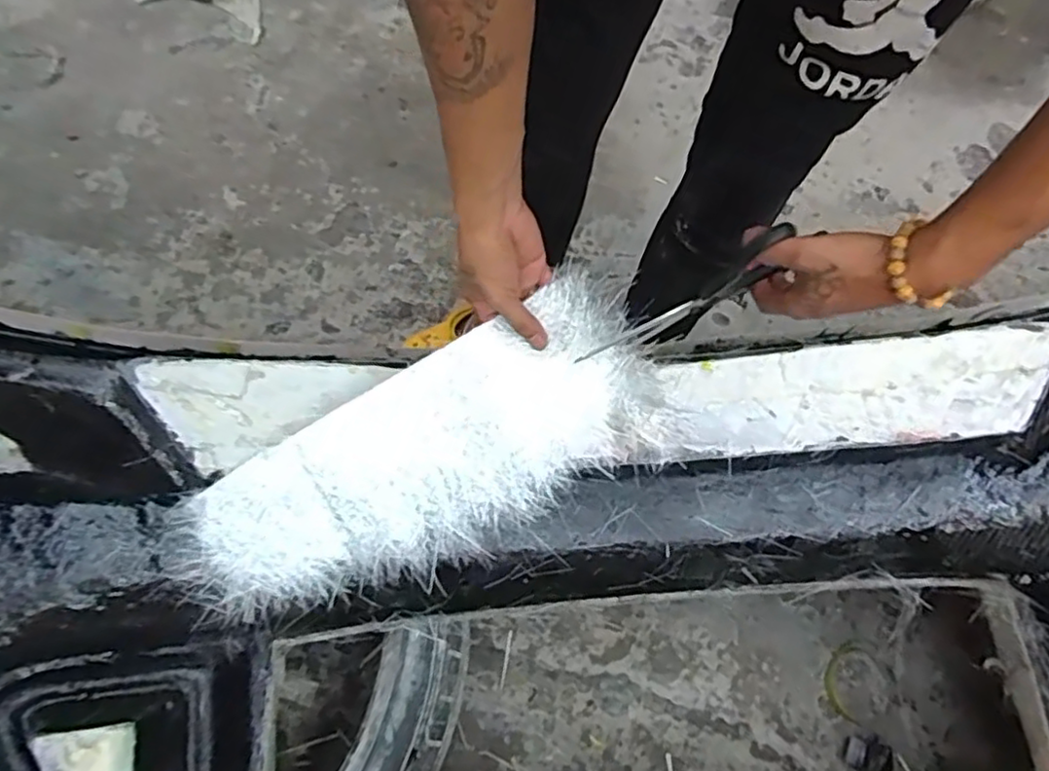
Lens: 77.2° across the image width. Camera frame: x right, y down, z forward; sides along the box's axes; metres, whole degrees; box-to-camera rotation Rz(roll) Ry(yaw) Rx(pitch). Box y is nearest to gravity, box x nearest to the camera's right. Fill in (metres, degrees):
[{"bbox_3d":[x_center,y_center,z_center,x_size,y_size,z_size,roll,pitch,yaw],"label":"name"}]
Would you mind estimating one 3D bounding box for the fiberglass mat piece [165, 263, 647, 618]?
[{"bbox_3d":[-0.092,0.072,0.579,0.424,0.029,0.166,-31,94,3],"label":"fiberglass mat piece"}]

